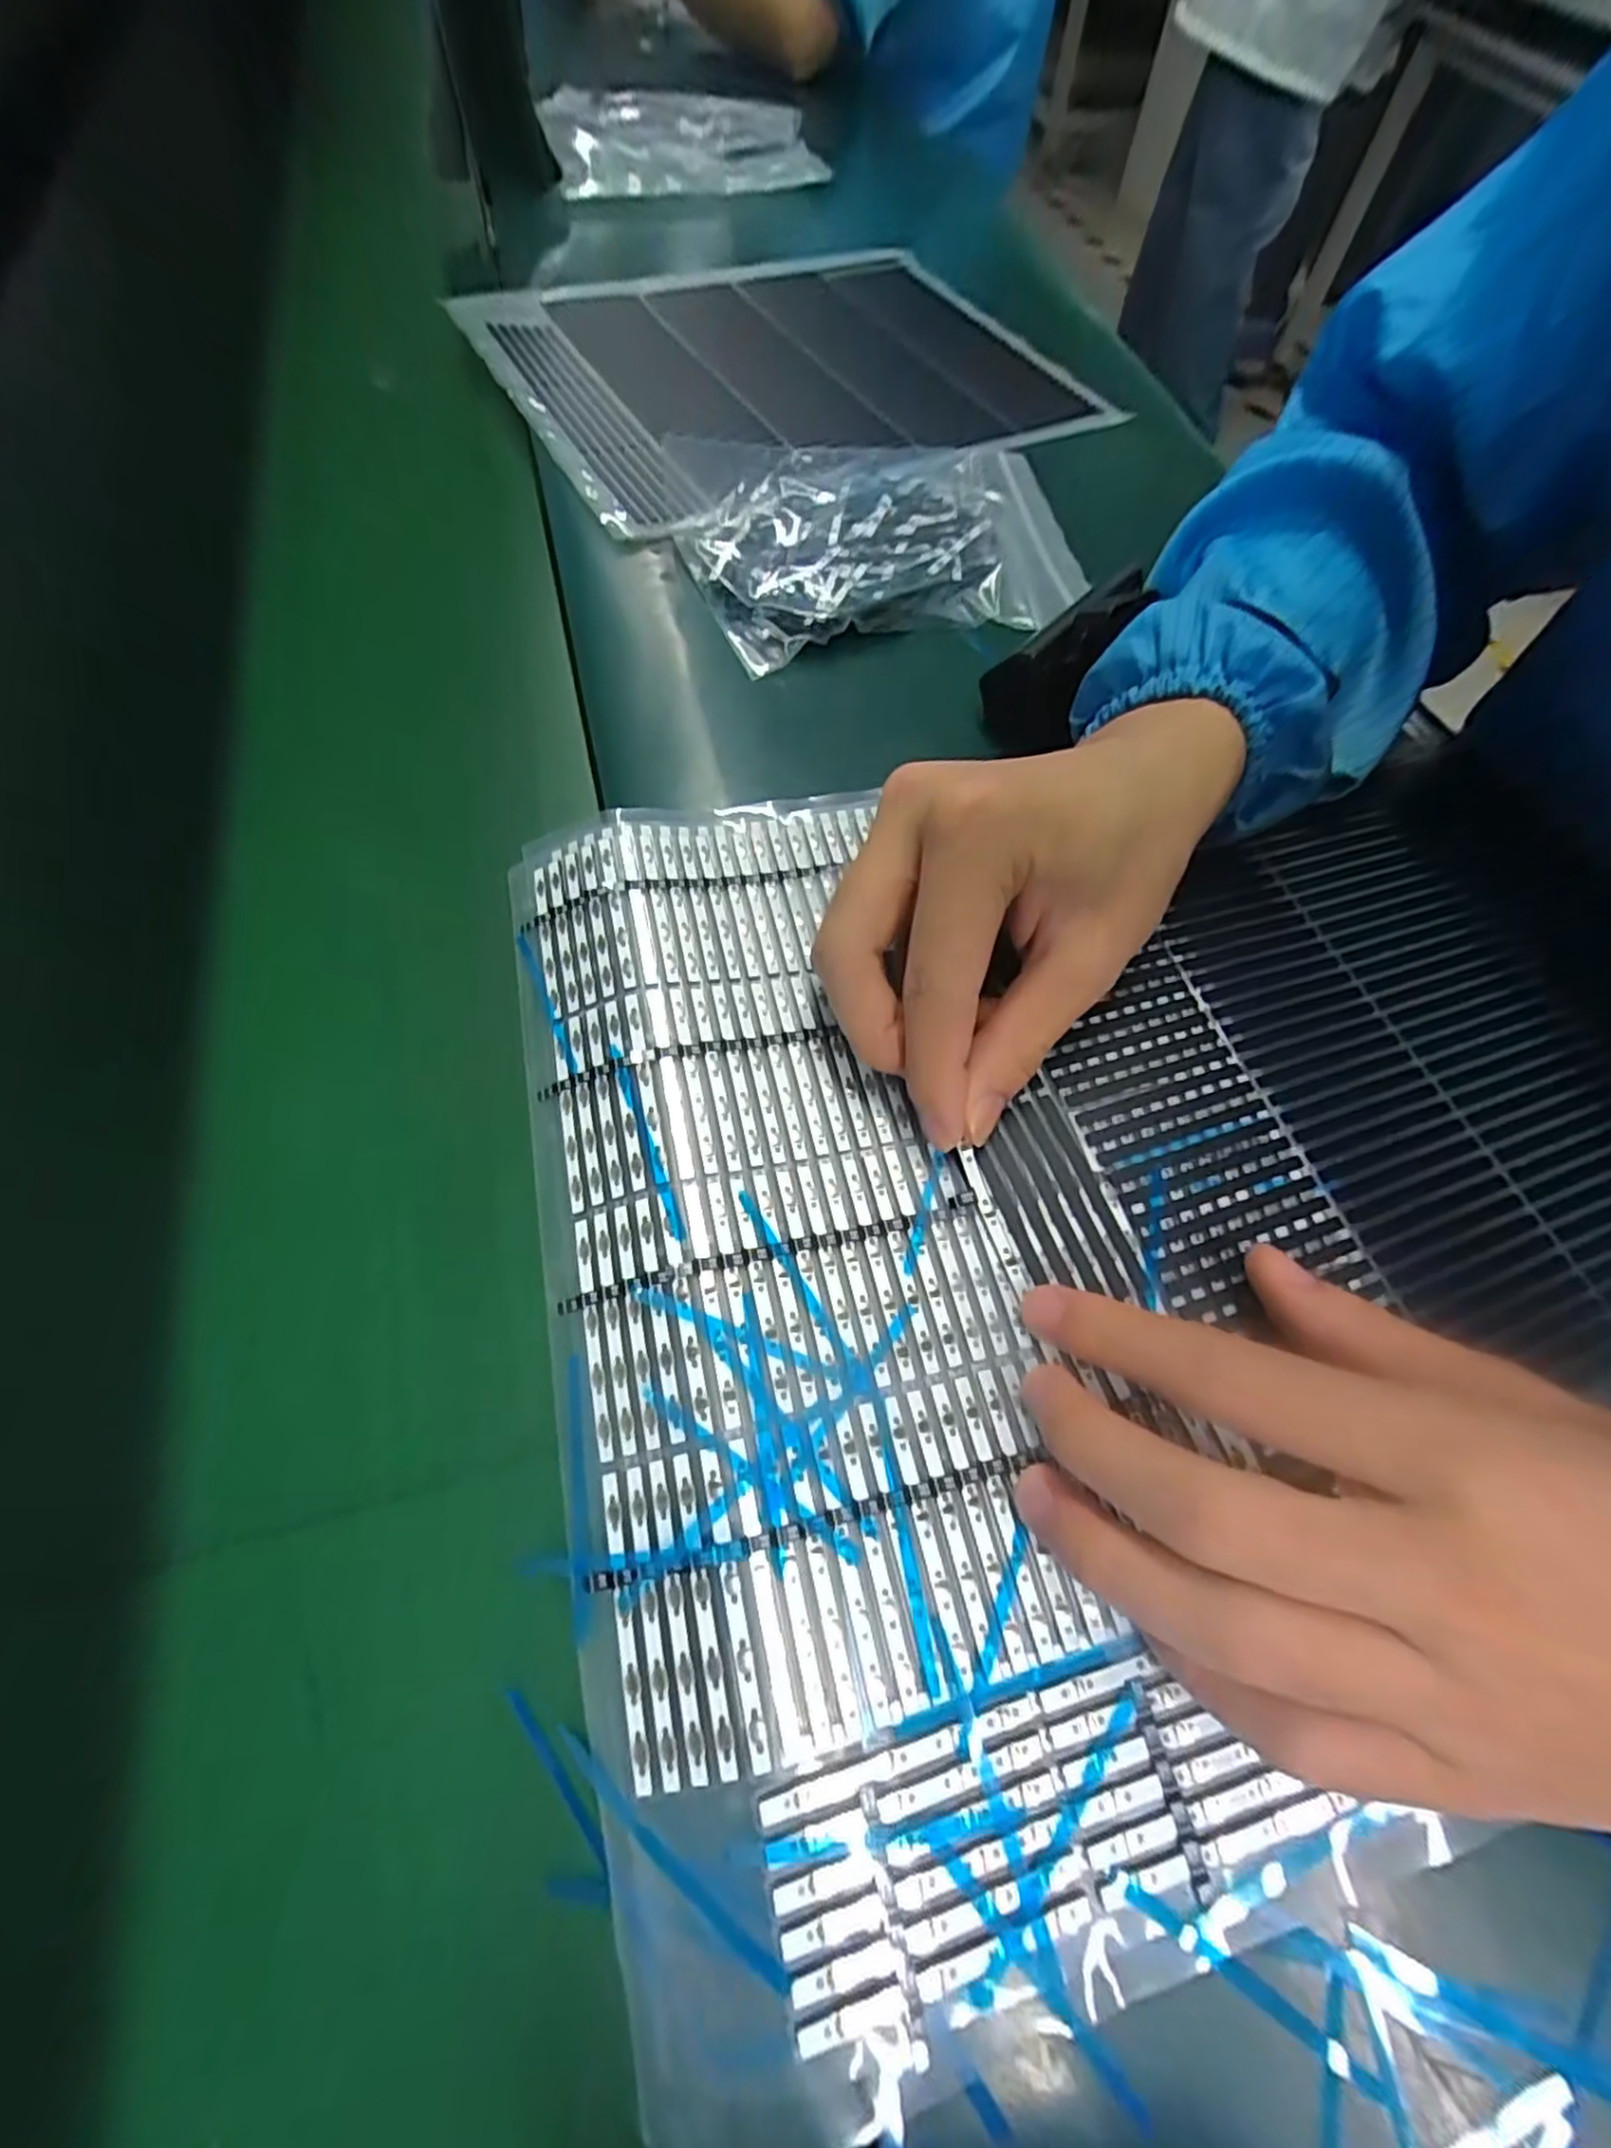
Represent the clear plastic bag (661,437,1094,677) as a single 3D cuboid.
[{"bbox_3d":[0.037,-0.254,0.341,0.184,0.021,0.142,-13,65,-9],"label":"clear plastic bag"}]

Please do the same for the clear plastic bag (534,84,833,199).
[{"bbox_3d":[-0.093,-0.706,0.553,0.202,0.019,0.202,-13,65,-9],"label":"clear plastic bag"}]

